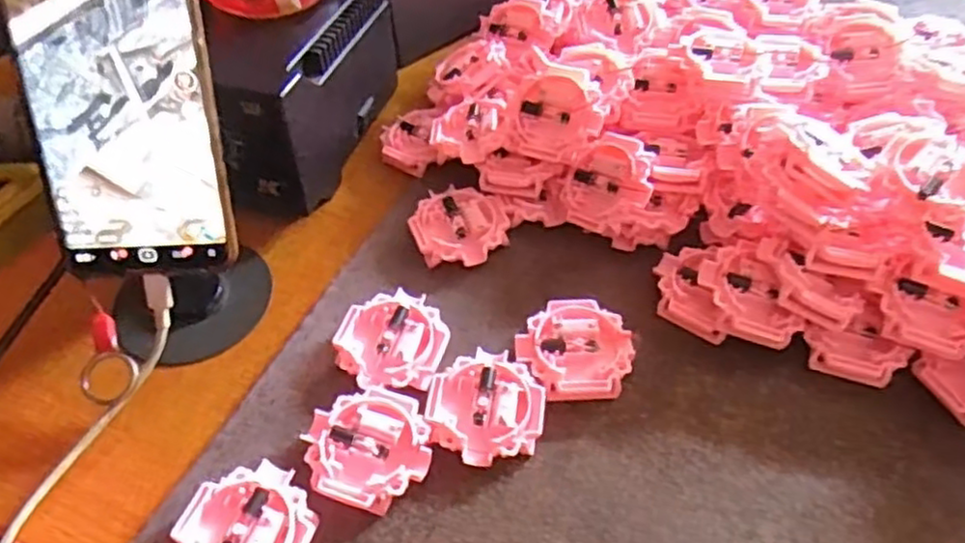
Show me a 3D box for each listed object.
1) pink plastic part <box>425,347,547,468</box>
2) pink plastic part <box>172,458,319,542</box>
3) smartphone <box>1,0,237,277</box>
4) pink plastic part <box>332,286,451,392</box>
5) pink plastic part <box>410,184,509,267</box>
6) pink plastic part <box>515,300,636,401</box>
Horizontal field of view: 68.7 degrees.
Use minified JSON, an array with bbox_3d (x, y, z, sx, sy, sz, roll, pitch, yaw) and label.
[{"bbox_3d":[0.001,0.063,0.323,0.052,0.016,0.053,0,51,0],"label":"pink plastic part"},{"bbox_3d":[-0.097,0.107,0.289,0.051,0.016,0.055,17,53,14],"label":"pink plastic part"},{"bbox_3d":[-0.150,-0.076,0.292,0.072,0.163,0.008,-1,22,-1],"label":"smartphone"},{"bbox_3d":[-0.044,0.036,0.347,0.051,0.016,0.054,0,51,0],"label":"pink plastic part"},{"bbox_3d":[-0.012,-0.024,0.396,0.052,0.014,0.052,5,51,5],"label":"pink plastic part"},{"bbox_3d":[0.045,0.039,0.343,0.055,0.013,0.052,-2,51,-1],"label":"pink plastic part"}]

